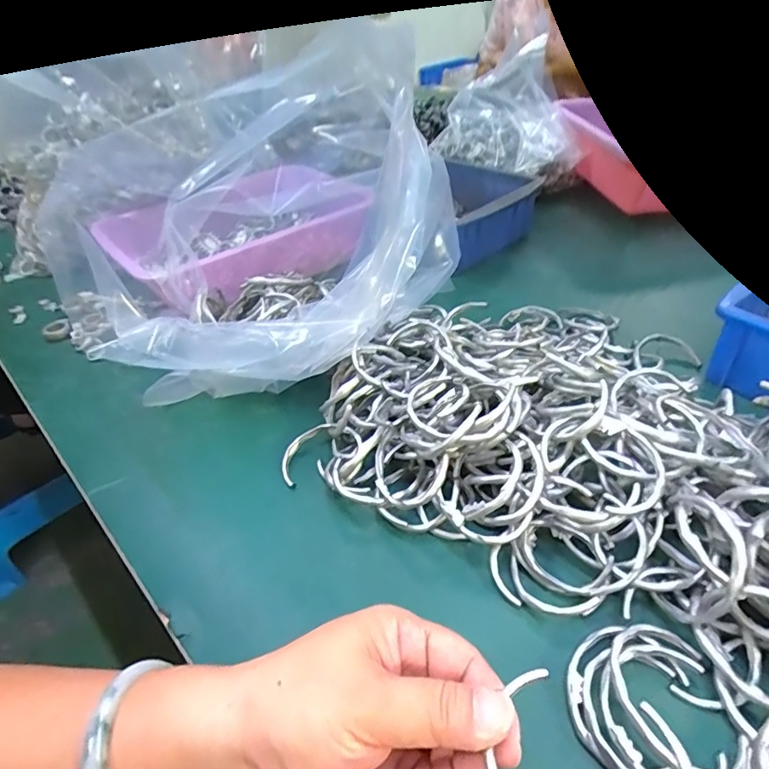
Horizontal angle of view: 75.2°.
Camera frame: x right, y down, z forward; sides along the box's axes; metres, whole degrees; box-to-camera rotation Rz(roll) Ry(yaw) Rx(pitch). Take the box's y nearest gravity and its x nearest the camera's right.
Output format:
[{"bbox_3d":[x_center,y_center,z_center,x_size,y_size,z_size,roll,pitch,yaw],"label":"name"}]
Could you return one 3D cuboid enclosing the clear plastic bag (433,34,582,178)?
[{"bbox_3d":[0.173,-0.387,0.736,0.187,0.113,0.164,-7,39,-1],"label":"clear plastic bag"}]

